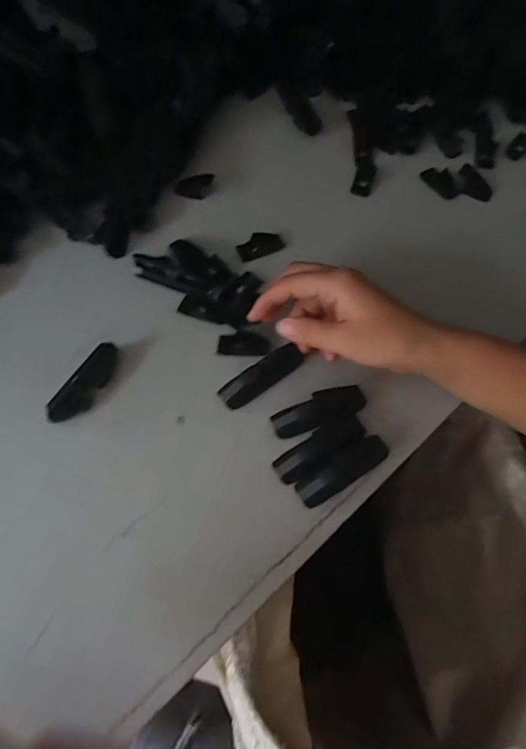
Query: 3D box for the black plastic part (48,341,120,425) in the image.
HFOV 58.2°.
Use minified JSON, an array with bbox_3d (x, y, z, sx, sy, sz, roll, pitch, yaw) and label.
[{"bbox_3d":[-0.134,0.007,0.360,0.016,0.022,0.070,30,68,12],"label":"black plastic part"}]

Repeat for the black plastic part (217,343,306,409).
[{"bbox_3d":[0.000,0.001,0.367,0.072,0.021,0.024,-34,70,-25],"label":"black plastic part"}]

